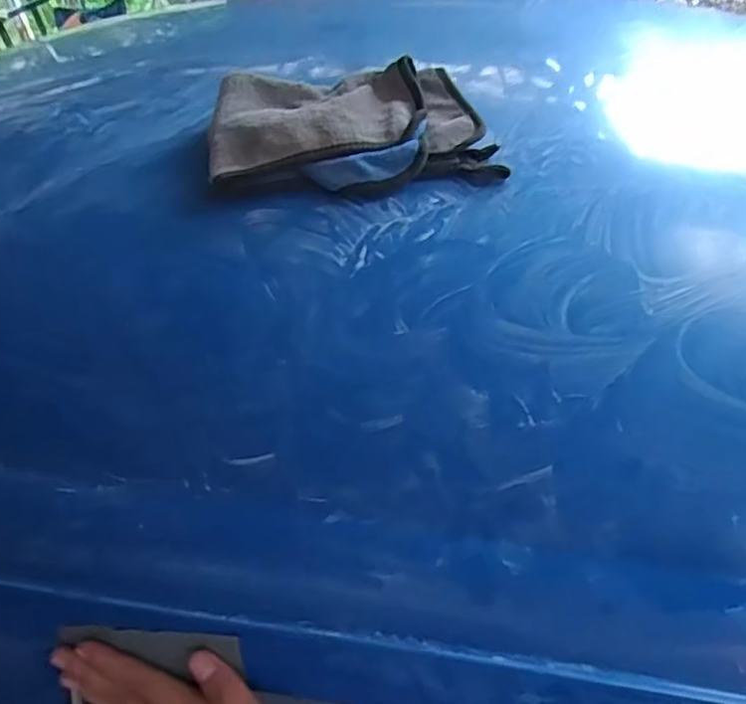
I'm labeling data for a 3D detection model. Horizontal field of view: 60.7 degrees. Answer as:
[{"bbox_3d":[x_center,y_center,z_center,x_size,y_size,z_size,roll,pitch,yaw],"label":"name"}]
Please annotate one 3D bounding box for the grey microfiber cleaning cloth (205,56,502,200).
[{"bbox_3d":[-0.017,-0.178,0.502,0.222,0.044,0.149,-2,42,5],"label":"grey microfiber cleaning cloth"}]

